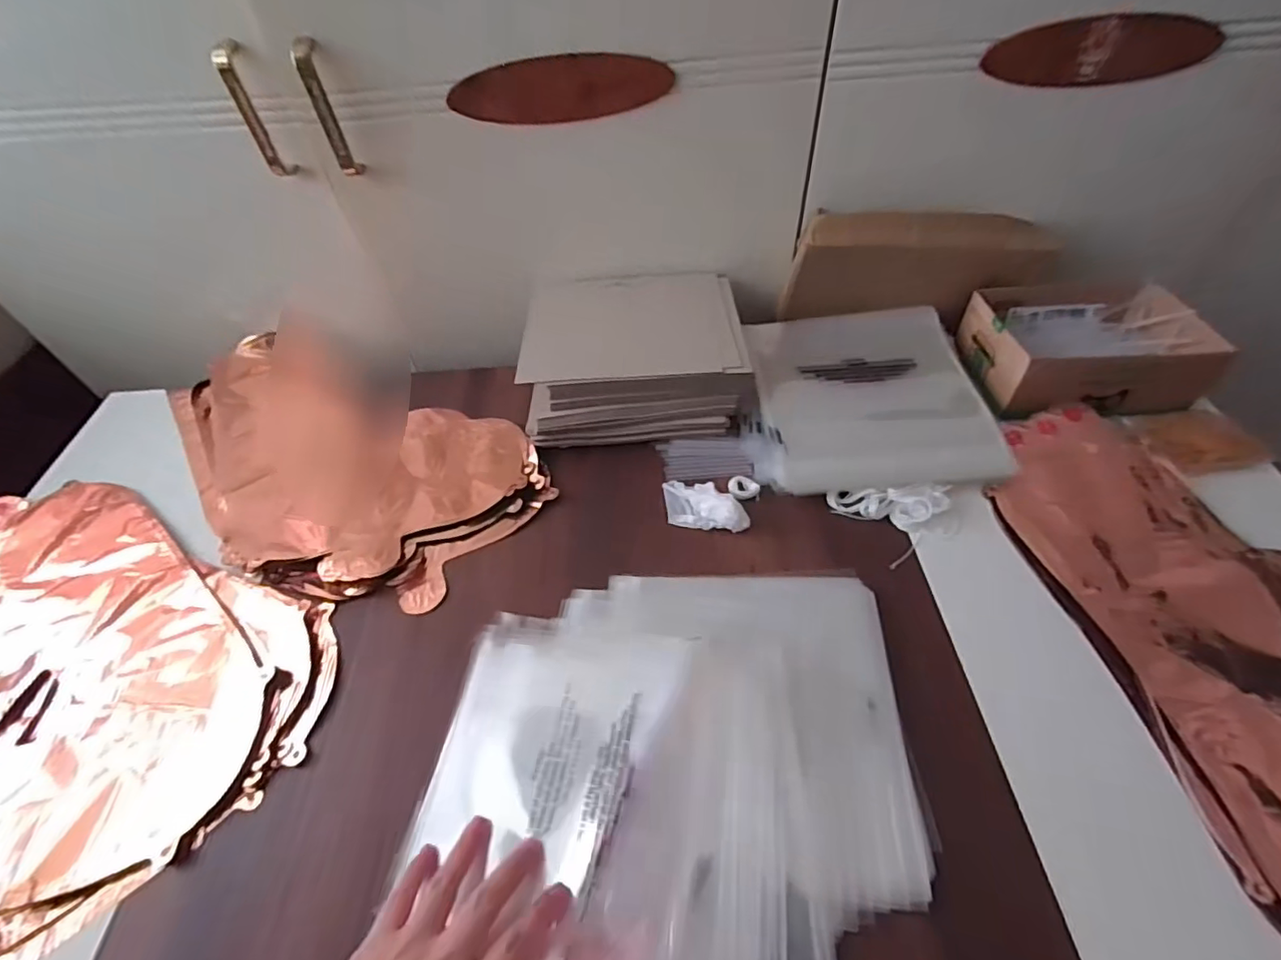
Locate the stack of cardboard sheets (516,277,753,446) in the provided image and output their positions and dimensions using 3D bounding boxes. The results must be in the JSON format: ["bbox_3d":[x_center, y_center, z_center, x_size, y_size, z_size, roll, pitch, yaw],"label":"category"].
[{"bbox_3d":[-0.005,-0.131,0.598,0.216,0.070,0.190,-3,51,1],"label":"stack of cardboard sheets"}]

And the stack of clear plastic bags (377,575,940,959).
[{"bbox_3d":[0.019,0.180,0.377,0.309,0.026,0.266,0,51,4],"label":"stack of clear plastic bags"}]

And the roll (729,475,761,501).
[{"bbox_3d":[0.095,0.006,0.521,0.027,0.005,0.029,-2,51,2],"label":"roll"}]

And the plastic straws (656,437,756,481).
[{"bbox_3d":[0.062,-0.022,0.549,0.085,0.010,0.048,-1,51,3],"label":"plastic straws"}]

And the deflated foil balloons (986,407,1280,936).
[{"bbox_3d":[0.448,0.114,0.401,0.233,0.028,0.437,-9,51,-4],"label":"deflated foil balloons"}]

